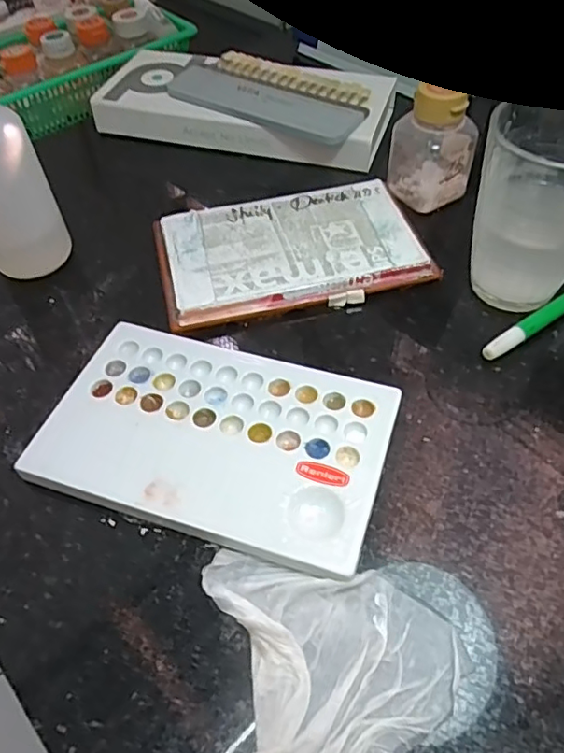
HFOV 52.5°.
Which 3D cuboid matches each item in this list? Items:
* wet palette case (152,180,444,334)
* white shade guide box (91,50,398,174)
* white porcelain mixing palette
[{"bbox_3d":[0.004,-0.075,0.338,0.150,0.014,0.090,-11,53,-5],"label":"wet palette case"},{"bbox_3d":[-0.028,-0.204,0.431,0.215,0.034,0.082,14,55,14],"label":"white shade guide box"},{"bbox_3d":[-0.030,0.027,0.264,0.151,0.012,0.093,15,55,14],"label":"white porcelain mixing palette"}]

